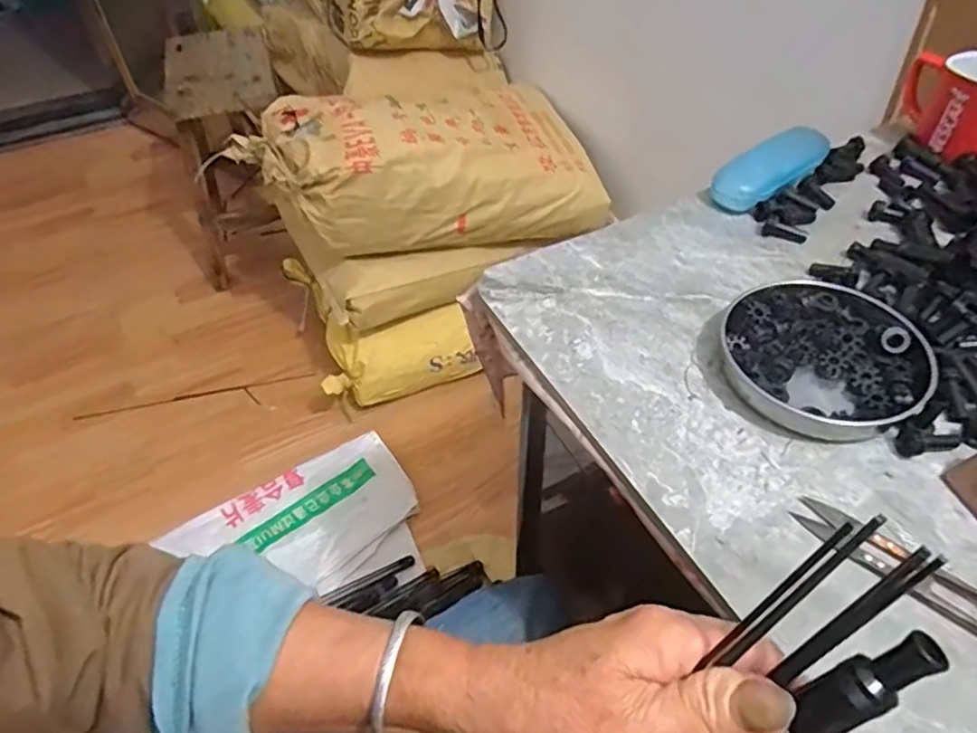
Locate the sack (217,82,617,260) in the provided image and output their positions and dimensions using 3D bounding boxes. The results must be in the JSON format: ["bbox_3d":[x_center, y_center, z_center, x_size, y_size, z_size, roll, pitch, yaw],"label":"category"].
[{"bbox_3d":[-0.126,-0.417,1.259,0.654,0.218,0.370,-14,51,-14],"label":"sack"}]

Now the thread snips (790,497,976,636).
[{"bbox_3d":[0.238,0.114,0.369,0.117,0.011,0.029,34,56,25],"label":"thread snips"}]

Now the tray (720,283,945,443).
[{"bbox_3d":[0.242,-0.008,0.466,0.135,0.031,0.133,1,49,-1],"label":"tray"}]

